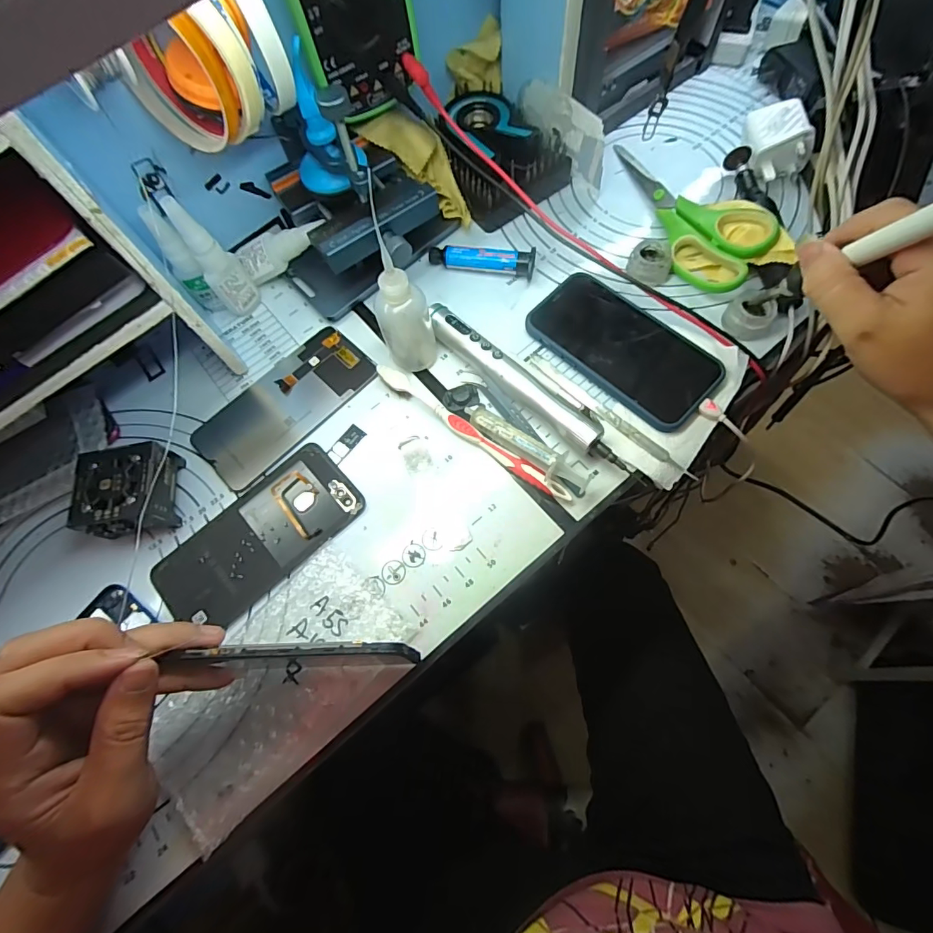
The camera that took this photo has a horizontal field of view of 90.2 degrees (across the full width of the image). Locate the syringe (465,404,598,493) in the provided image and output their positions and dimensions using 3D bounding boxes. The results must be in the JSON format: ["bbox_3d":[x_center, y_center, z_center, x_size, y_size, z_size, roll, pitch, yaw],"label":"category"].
[{"bbox_3d":[0.044,-0.016,0.338,0.104,0.023,0.027,33,75,17],"label":"syringe"}]

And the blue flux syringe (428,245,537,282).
[{"bbox_3d":[0.013,-0.180,0.408,0.092,0.021,0.018,8,69,9],"label":"blue flux syringe"}]

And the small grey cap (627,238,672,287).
[{"bbox_3d":[0.157,-0.173,0.395,0.035,0.017,0.032,23,72,14],"label":"small grey cap"}]

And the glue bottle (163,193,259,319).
[{"bbox_3d":[-0.201,-0.164,0.375,0.030,0.102,0.024,-34,69,-8],"label":"glue bottle"}]

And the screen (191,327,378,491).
[{"bbox_3d":[-0.148,-0.052,0.382,0.147,0.005,0.069,-44,71,-12],"label":"screen"}]

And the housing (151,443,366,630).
[{"bbox_3d":[-0.150,0.051,0.338,0.149,0.004,0.073,-41,70,-11],"label":"housing"}]

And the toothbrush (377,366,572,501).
[{"bbox_3d":[0.002,-0.026,0.352,0.174,0.014,0.013,35,76,17],"label":"toothbrush"}]

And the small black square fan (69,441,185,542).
[{"bbox_3d":[-0.246,0.020,0.343,0.059,0.039,0.063,-9,69,0],"label":"small black square fan"}]

